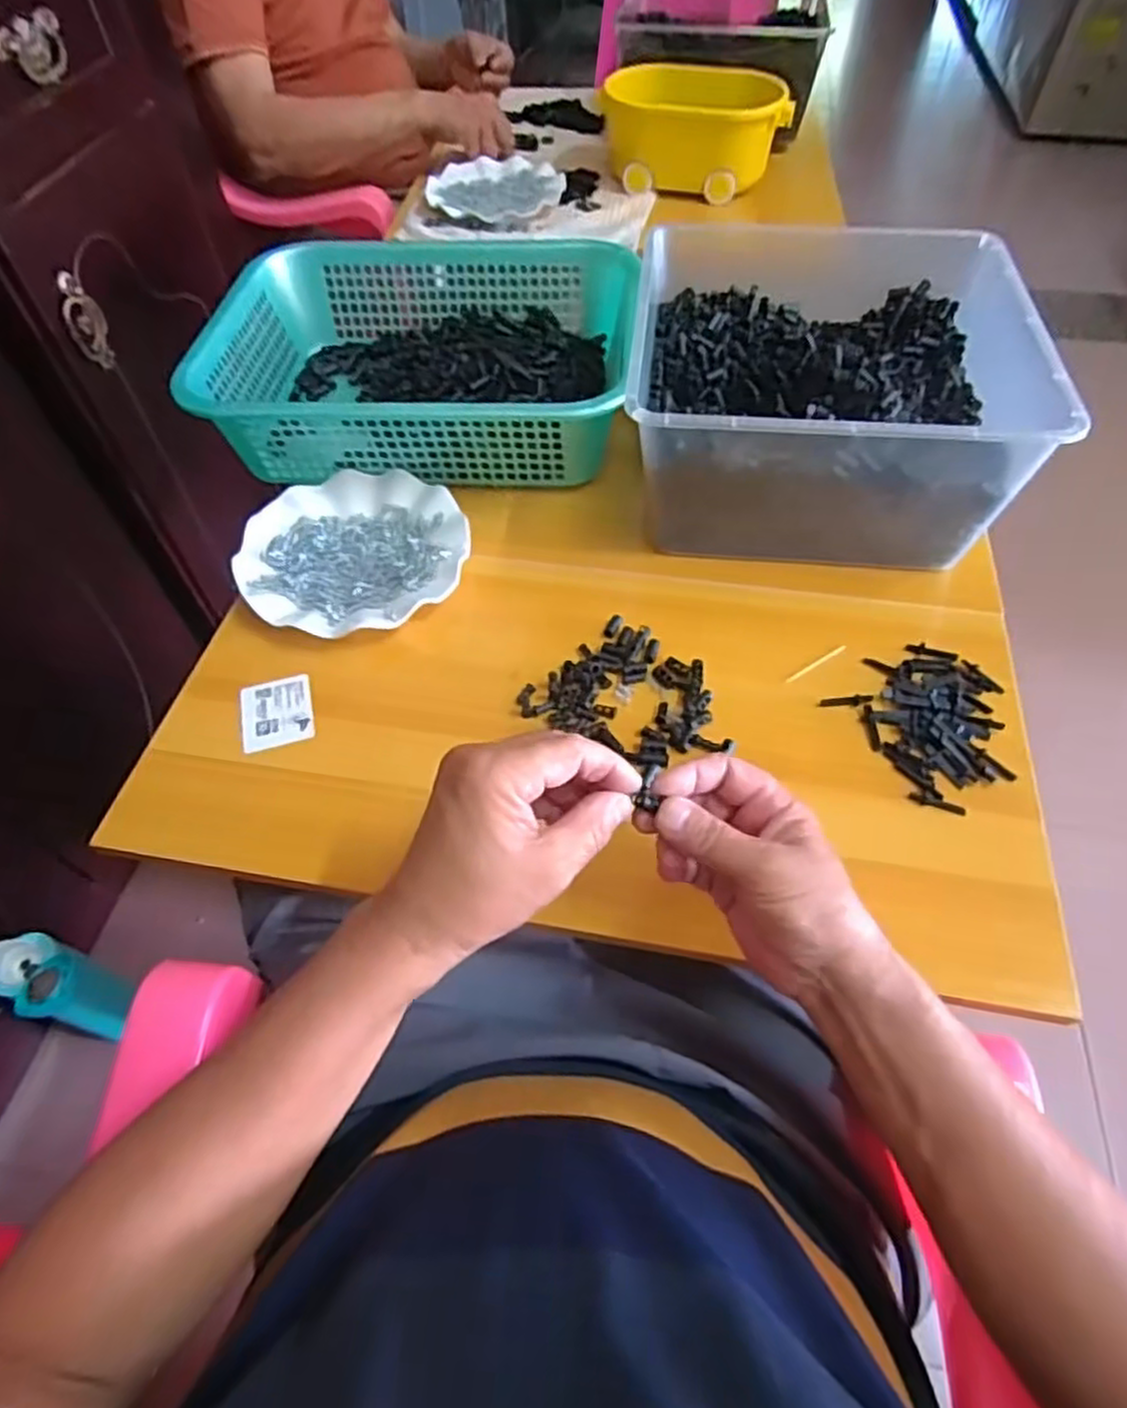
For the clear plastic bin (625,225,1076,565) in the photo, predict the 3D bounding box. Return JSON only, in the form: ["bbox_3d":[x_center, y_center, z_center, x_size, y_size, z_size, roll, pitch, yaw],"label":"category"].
[{"bbox_3d":[0.210,-0.271,0.634,0.293,0.130,0.316,5,54,5],"label":"clear plastic bin"}]

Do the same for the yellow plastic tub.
[{"bbox_3d":[0.171,-0.758,0.993,0.245,0.112,0.099,9,55,8],"label":"yellow plastic tub"}]

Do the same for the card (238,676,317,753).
[{"bbox_3d":[-0.208,0.007,0.546,0.049,0.005,0.058,-12,58,-11],"label":"card"}]

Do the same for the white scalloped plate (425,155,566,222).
[{"bbox_3d":[-0.092,-0.706,1.029,0.185,0.019,0.185,-1,54,1],"label":"white scalloped plate"}]

